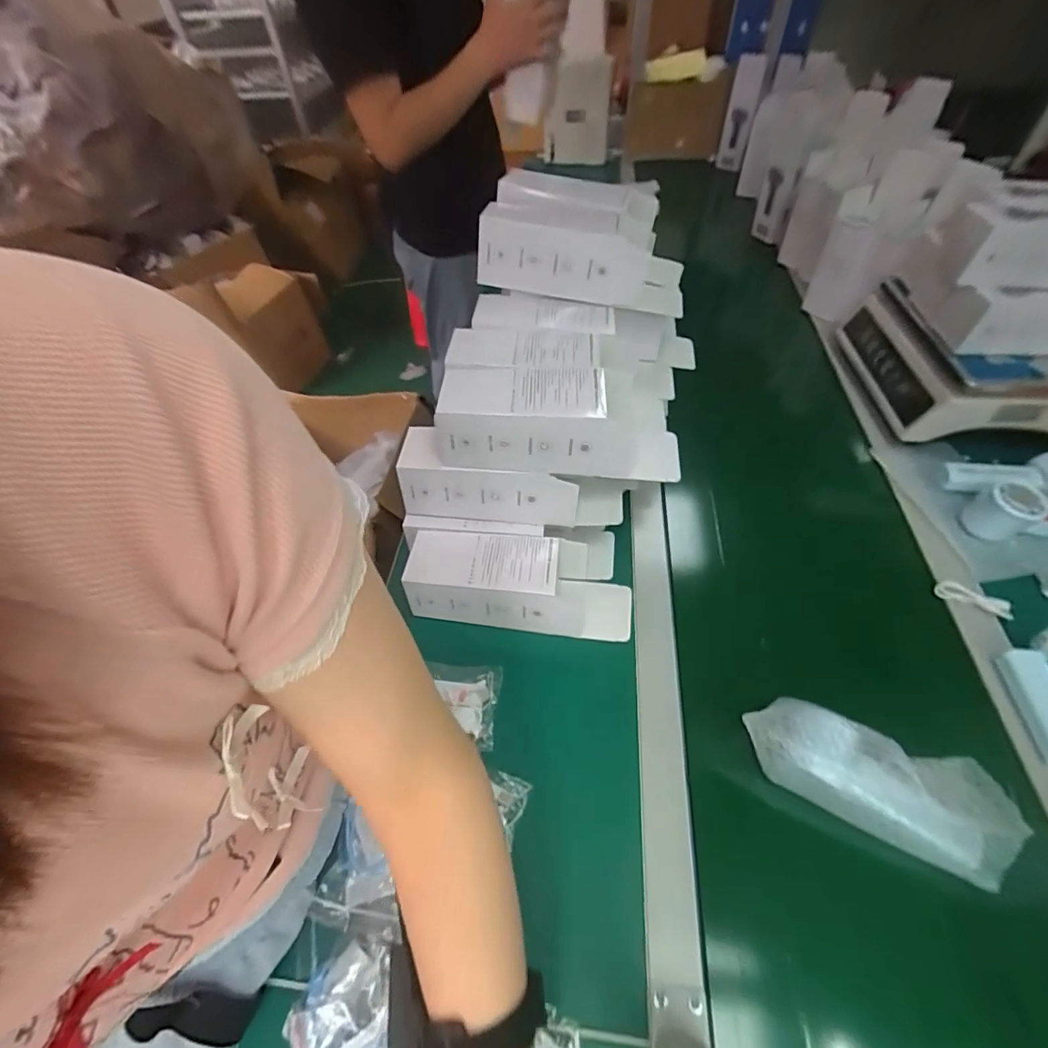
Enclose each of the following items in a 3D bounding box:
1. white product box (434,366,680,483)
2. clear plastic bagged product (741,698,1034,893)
[{"bbox_3d":[0.037,-0.110,0.502,0.238,0.081,0.089,1,53,4],"label":"white product box"},{"bbox_3d":[0.290,0.213,0.413,0.194,0.062,0.077,18,56,17],"label":"clear plastic bagged product"}]

